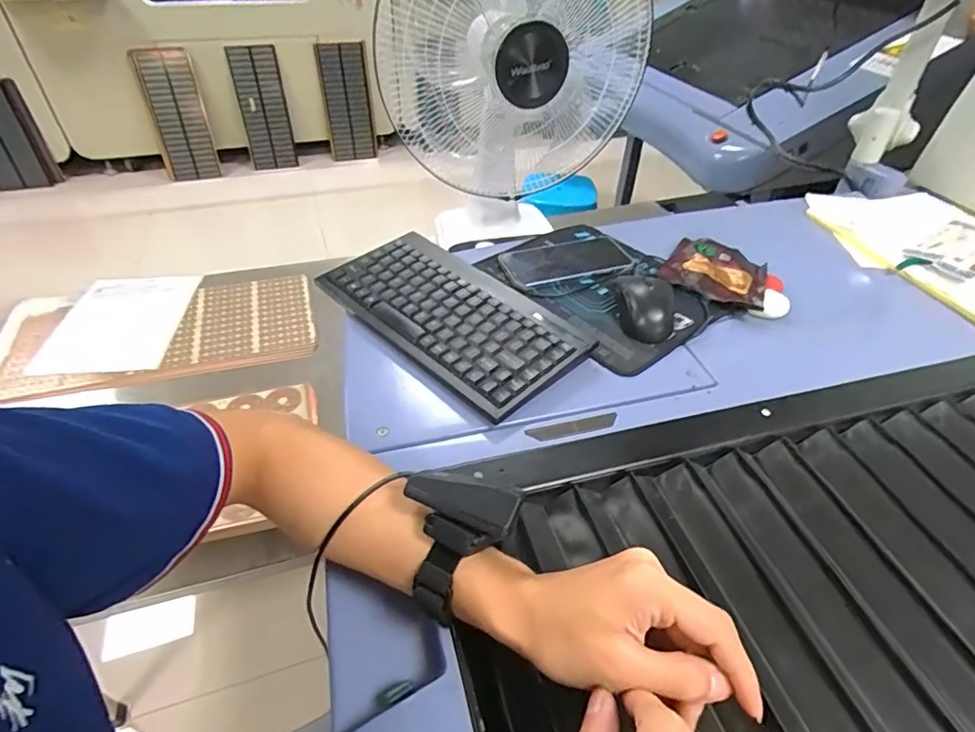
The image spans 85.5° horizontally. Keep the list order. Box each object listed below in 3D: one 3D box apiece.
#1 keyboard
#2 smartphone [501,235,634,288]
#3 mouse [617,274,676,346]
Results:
[{"bbox_3d":[-0.045,-0.055,0.568,0.141,0.030,0.284,-34,54,-31],"label":"keyboard"},{"bbox_3d":[0.101,-0.134,0.671,0.165,0.012,0.089,-12,45,-14],"label":"smartphone"},{"bbox_3d":[0.176,-0.067,0.581,0.056,0.033,0.093,3,44,1],"label":"mouse"}]

